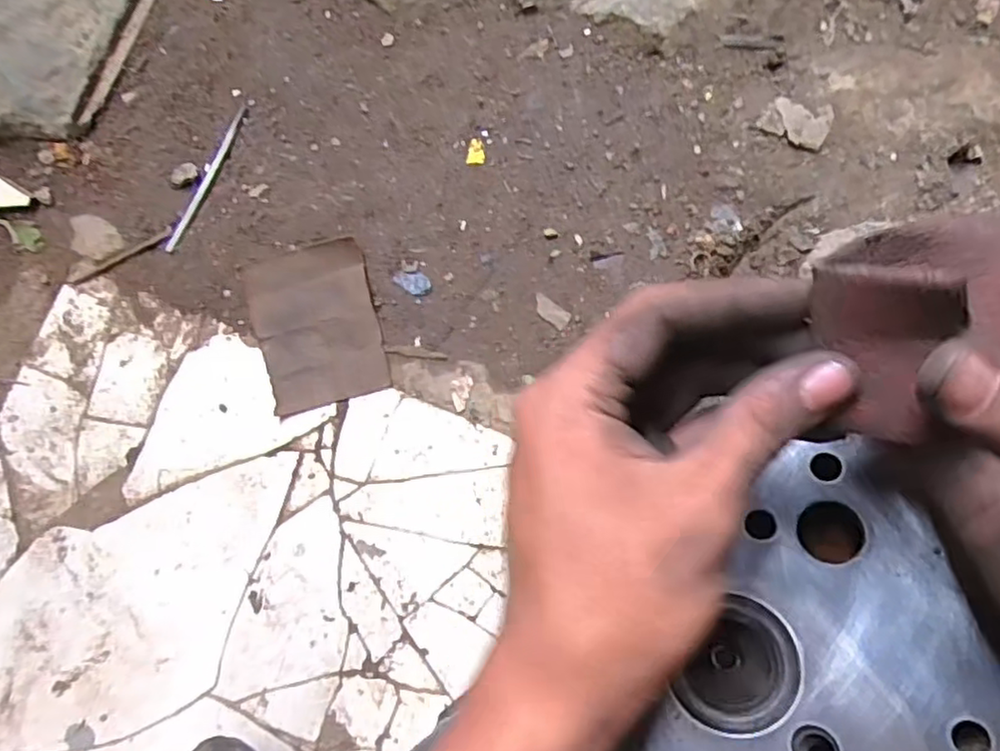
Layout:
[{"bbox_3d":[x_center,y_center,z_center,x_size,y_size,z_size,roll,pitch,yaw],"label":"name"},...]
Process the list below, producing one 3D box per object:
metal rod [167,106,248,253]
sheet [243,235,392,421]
[{"bbox_3d":[-0.191,-0.128,0.433,0.007,0.010,0.105,21,84,6],"label":"metal rod"},{"bbox_3d":[-0.113,-0.032,0.415,0.074,0.004,0.098,-15,82,1],"label":"sheet"}]

